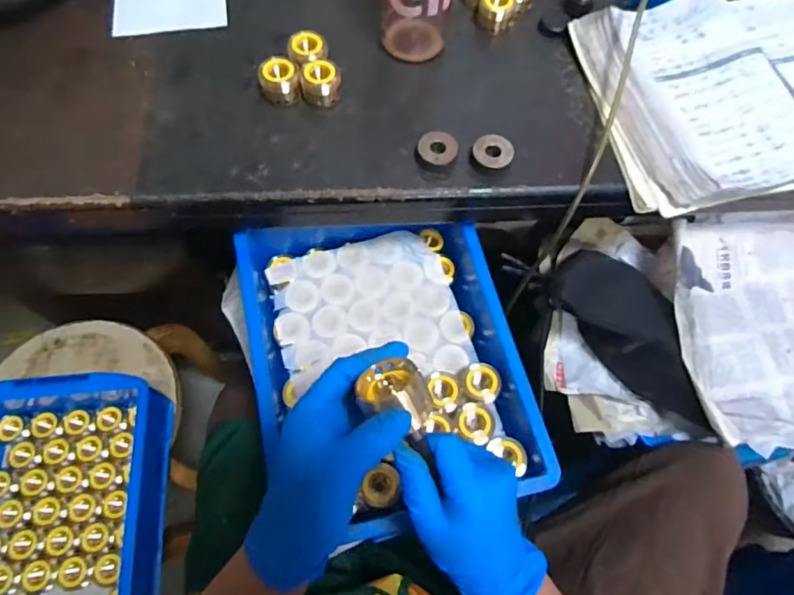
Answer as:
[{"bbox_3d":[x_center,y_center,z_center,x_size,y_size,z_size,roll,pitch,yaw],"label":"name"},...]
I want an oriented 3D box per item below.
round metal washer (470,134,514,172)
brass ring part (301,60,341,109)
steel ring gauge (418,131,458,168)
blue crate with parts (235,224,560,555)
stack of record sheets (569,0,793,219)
[{"bbox_3d":[0.096,-0.144,0.509,0.040,0.018,0.035,18,67,6],"label":"round metal washer"},{"bbox_3d":[-0.080,-0.224,0.532,0.039,0.033,0.032,6,67,1],"label":"brass ring part"},{"bbox_3d":[0.041,-0.148,0.512,0.041,0.018,0.034,5,67,0],"label":"steel ring gauge"},{"bbox_3d":[-0.016,0.052,0.542,0.256,0.082,0.346,-12,68,-5],"label":"blue crate with parts"},{"bbox_3d":[0.385,-0.233,0.552,0.339,0.023,0.268,-9,67,-6],"label":"stack of record sheets"}]

